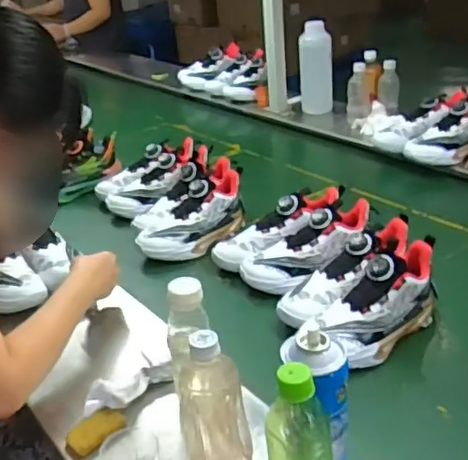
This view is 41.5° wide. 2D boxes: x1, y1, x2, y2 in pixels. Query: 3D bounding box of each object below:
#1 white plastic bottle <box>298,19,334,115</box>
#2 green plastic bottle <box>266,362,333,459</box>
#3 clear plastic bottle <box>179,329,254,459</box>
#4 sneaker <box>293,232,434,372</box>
[{"bbox_3d":[0.242,-0.462,1.822,0.097,0.288,0.097,-2,28,8],"label":"white plastic bottle"},{"bbox_3d":[0.061,0.215,0.555,0.058,0.202,0.048,-5,28,2],"label":"green plastic bottle"},{"bbox_3d":[-0.020,0.197,0.651,0.069,0.183,0.059,-10,28,-7],"label":"clear plastic bottle"},{"bbox_3d":[0.210,0.100,0.898,0.211,0.119,0.095,-23,32,-28],"label":"sneaker"}]

